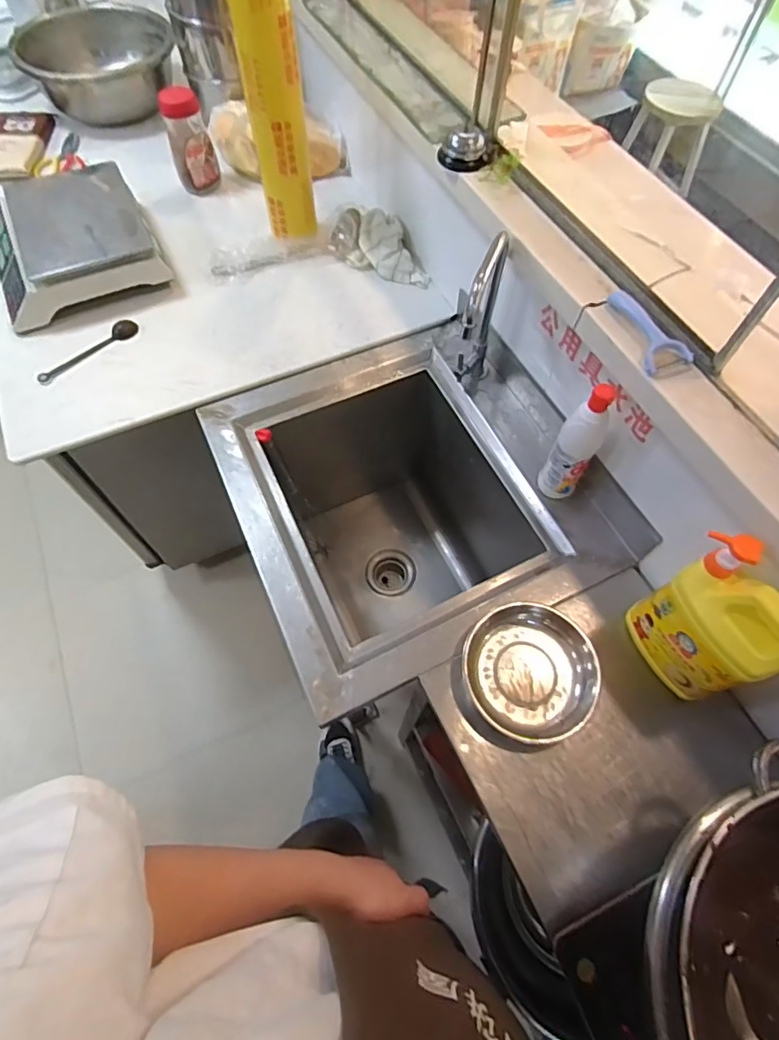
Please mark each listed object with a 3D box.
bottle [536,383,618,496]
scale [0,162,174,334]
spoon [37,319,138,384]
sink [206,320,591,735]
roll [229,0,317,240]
[{"bbox_3d":[0.288,-0.114,0.802,0.063,0.230,0.053,31,66,14],"label":"bottle"},{"bbox_3d":[-0.670,-0.589,1.114,0.314,0.095,0.358,-24,65,-13],"label":"scale"},{"bbox_3d":[-0.587,-0.329,1.023,0.043,0.016,0.208,40,68,18],"label":"spoon"},{"bbox_3d":[-0.014,0.047,1.091,0.480,0.452,0.608,-22,65,-12],"label":"sink"},{"bbox_3d":[-0.206,-0.746,0.977,0.085,0.484,0.079,17,63,8],"label":"roll"}]

